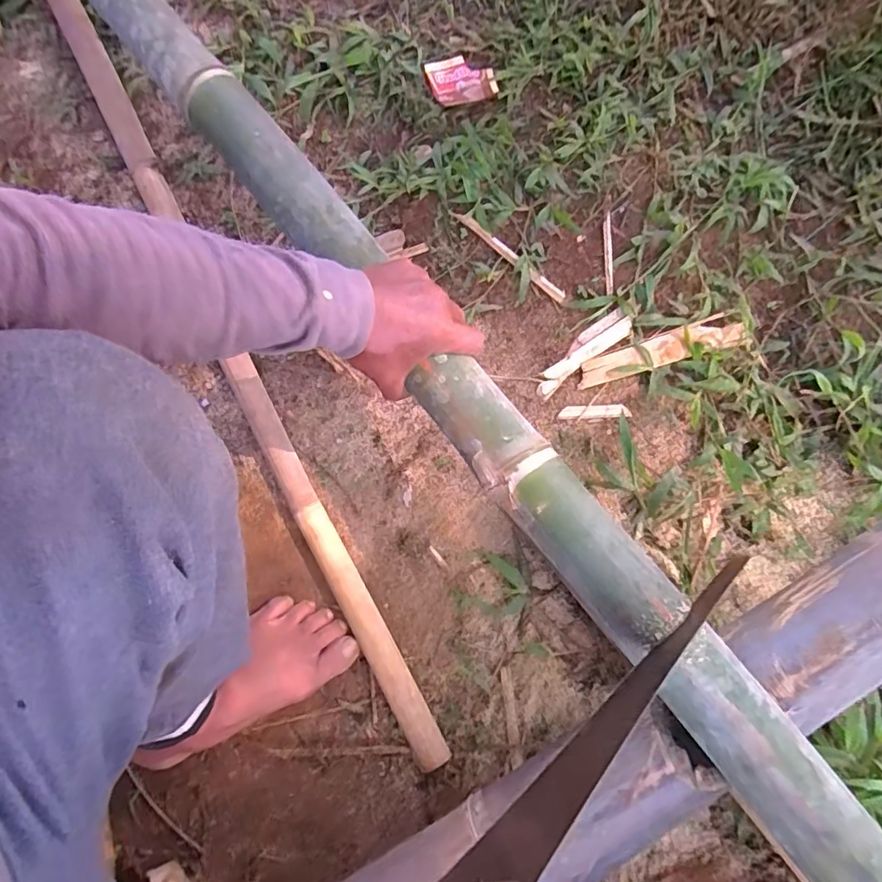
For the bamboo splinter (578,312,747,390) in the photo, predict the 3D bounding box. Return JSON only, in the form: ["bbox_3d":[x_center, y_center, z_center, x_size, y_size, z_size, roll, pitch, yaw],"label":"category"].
[{"bbox_3d":[0.262,-0.106,0.636,0.200,0.008,0.041,-19,80,-1],"label":"bamboo splinter"}]

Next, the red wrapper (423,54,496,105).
[{"bbox_3d":[0.027,-0.482,0.707,0.086,0.008,0.074,-18,78,-6],"label":"red wrapper"}]

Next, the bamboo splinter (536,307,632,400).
[{"bbox_3d":[0.172,-0.106,0.642,0.147,0.006,0.035,-39,81,-10],"label":"bamboo splinter"}]

